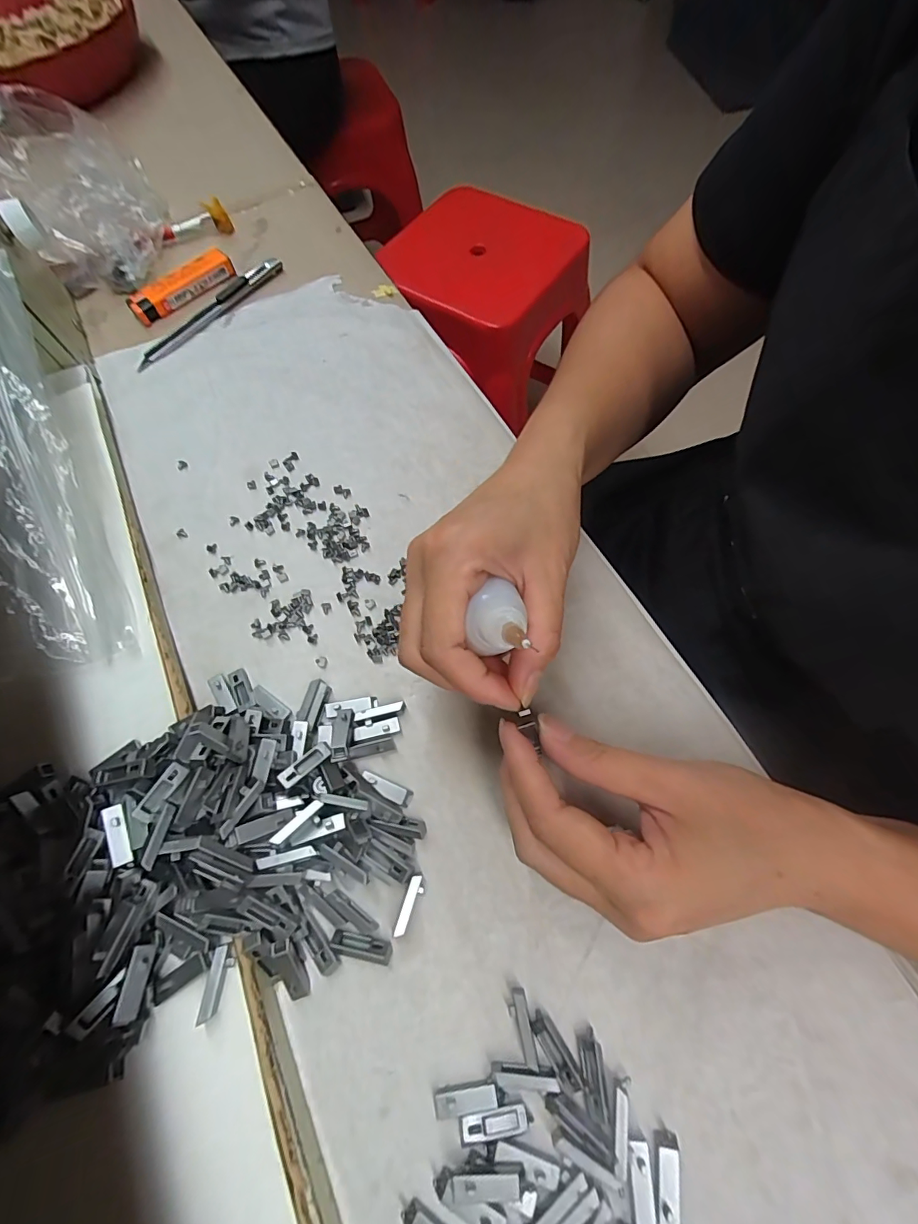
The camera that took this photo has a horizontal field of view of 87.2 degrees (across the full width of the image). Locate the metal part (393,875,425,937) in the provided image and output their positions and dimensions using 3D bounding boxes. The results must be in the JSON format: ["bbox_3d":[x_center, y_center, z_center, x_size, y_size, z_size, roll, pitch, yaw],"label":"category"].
[{"bbox_3d":[-0.021,0.123,0.203,0.006,0.007,0.023,16,69,10],"label":"metal part"}]

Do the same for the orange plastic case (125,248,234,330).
[{"bbox_3d":[-0.208,-0.245,0.359,0.080,0.016,0.018,-37,70,-12],"label":"orange plastic case"}]

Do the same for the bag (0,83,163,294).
[{"bbox_3d":[-0.276,-0.305,0.353,0.103,0.084,0.136,-33,69,-10],"label":"bag"}]

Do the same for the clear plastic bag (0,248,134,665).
[{"bbox_3d":[-0.209,-0.078,0.229,0.039,0.035,0.213,-19,90,-5],"label":"clear plastic bag"}]

